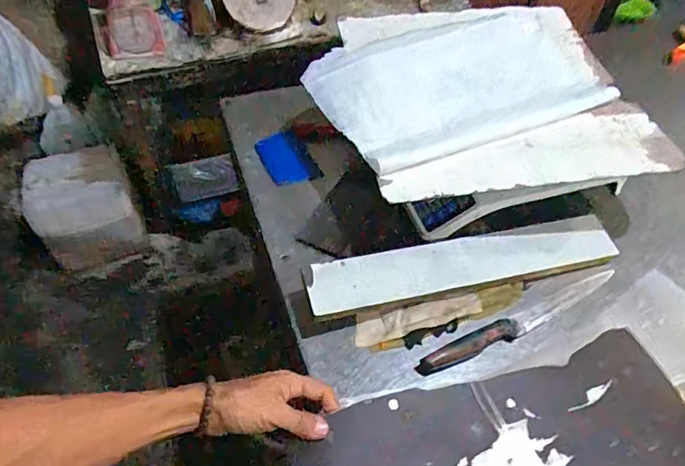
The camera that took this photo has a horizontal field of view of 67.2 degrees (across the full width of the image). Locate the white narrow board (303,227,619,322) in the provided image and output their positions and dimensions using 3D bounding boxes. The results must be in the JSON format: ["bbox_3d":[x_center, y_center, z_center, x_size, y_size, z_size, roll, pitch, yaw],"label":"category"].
[{"bbox_3d":[0.166,0.042,0.683,0.428,0.014,0.073,-8,70,-12],"label":"white narrow board"}]

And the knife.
[{"bbox_3d":[0.234,0.116,0.671,0.314,0.009,0.028,-19,70,-19],"label":"knife"}]

